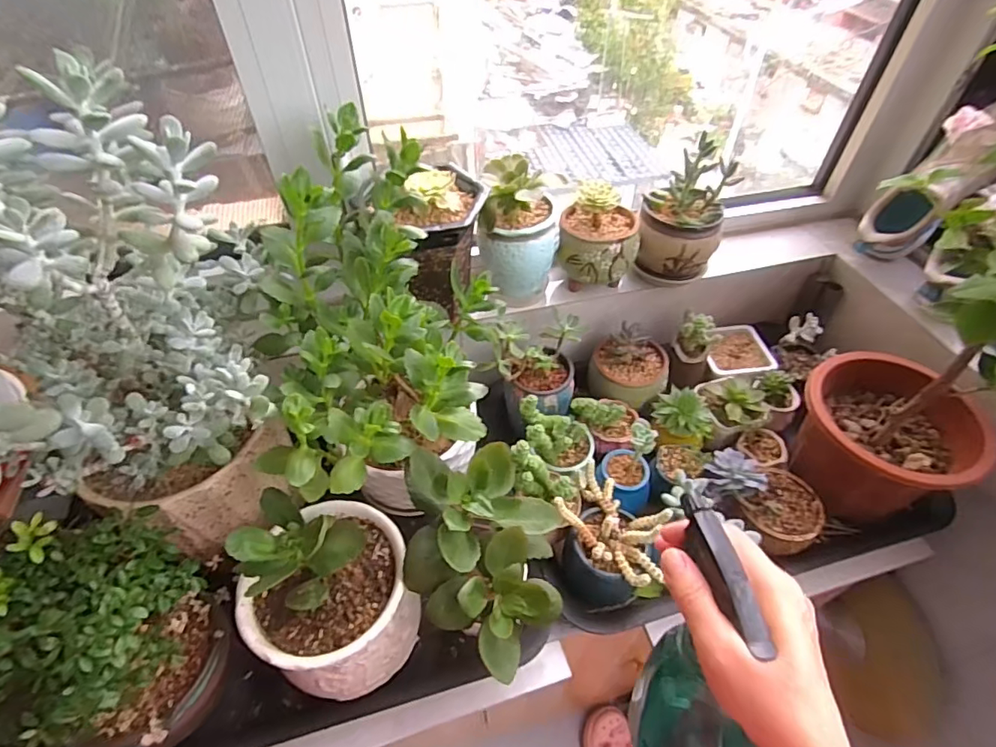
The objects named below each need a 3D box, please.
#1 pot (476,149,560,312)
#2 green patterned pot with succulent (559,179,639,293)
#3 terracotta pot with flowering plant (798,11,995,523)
[{"bbox_3d":[0.026,-0.178,0.679,0.095,0.168,0.098,2,49,2],"label":"pot"},{"bbox_3d":[0.135,-0.180,0.696,0.104,0.126,0.090,10,50,8],"label":"green patterned pot with succulent"},{"bbox_3d":[0.475,-0.037,0.499,0.248,0.519,0.229,0,49,0],"label":"terracotta pot with flowering plant"}]

